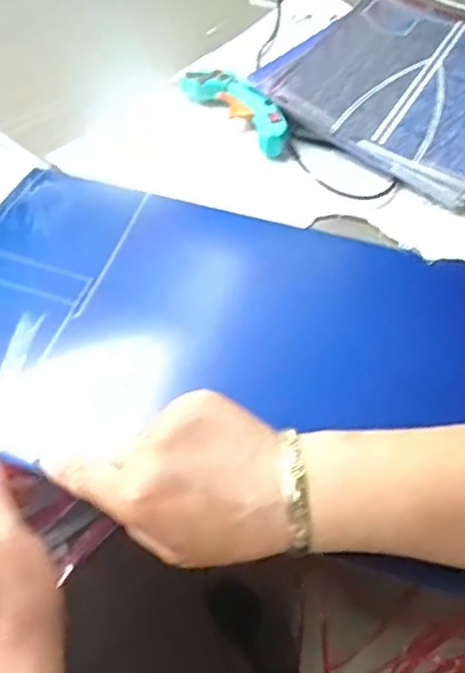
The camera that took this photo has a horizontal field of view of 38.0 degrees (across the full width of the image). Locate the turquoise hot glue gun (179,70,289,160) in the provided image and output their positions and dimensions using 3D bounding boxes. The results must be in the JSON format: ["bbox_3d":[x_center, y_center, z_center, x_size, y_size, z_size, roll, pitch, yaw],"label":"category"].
[{"bbox_3d":[0.008,-0.208,0.617,0.035,0.032,0.123,-39,65,-25],"label":"turquoise hot glue gun"}]

